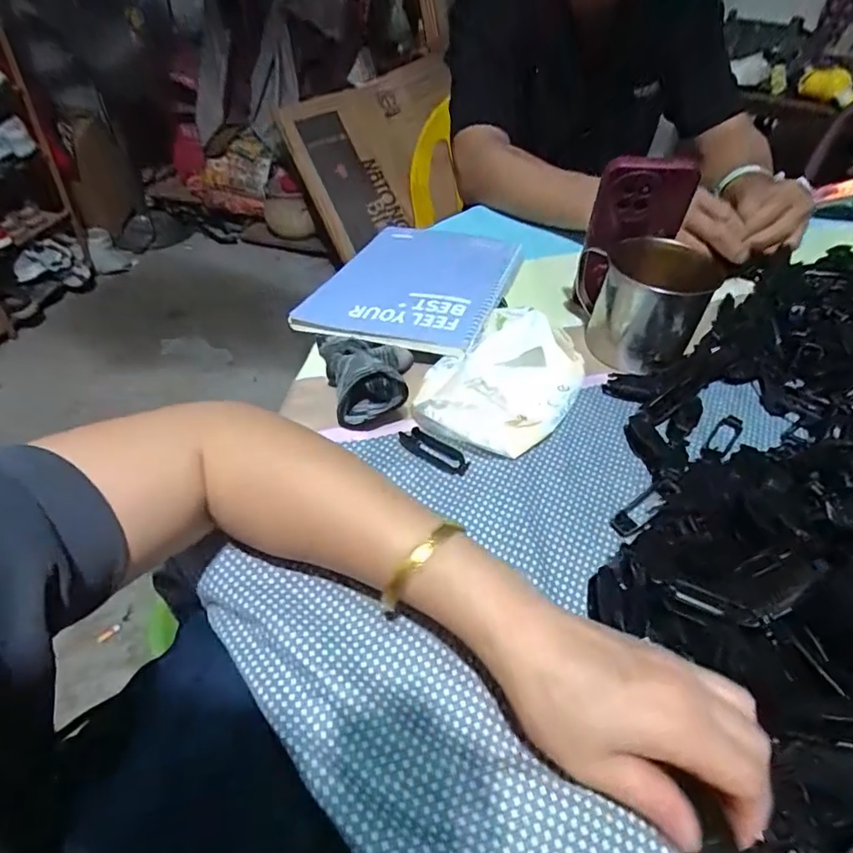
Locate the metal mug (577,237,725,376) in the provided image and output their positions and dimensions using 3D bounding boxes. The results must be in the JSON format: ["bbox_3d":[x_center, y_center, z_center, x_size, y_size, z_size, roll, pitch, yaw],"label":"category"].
[{"bbox_3d":[0.196,-0.109,0.479,0.078,0.092,0.097,-2,45,-7],"label":"metal mug"}]

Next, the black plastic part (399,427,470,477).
[{"bbox_3d":[0.005,0.018,0.392,0.055,0.010,0.020,24,48,19],"label":"black plastic part"}]

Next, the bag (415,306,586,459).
[{"bbox_3d":[0.061,-0.037,0.427,0.111,0.053,0.149,30,50,24],"label":"bag"}]

